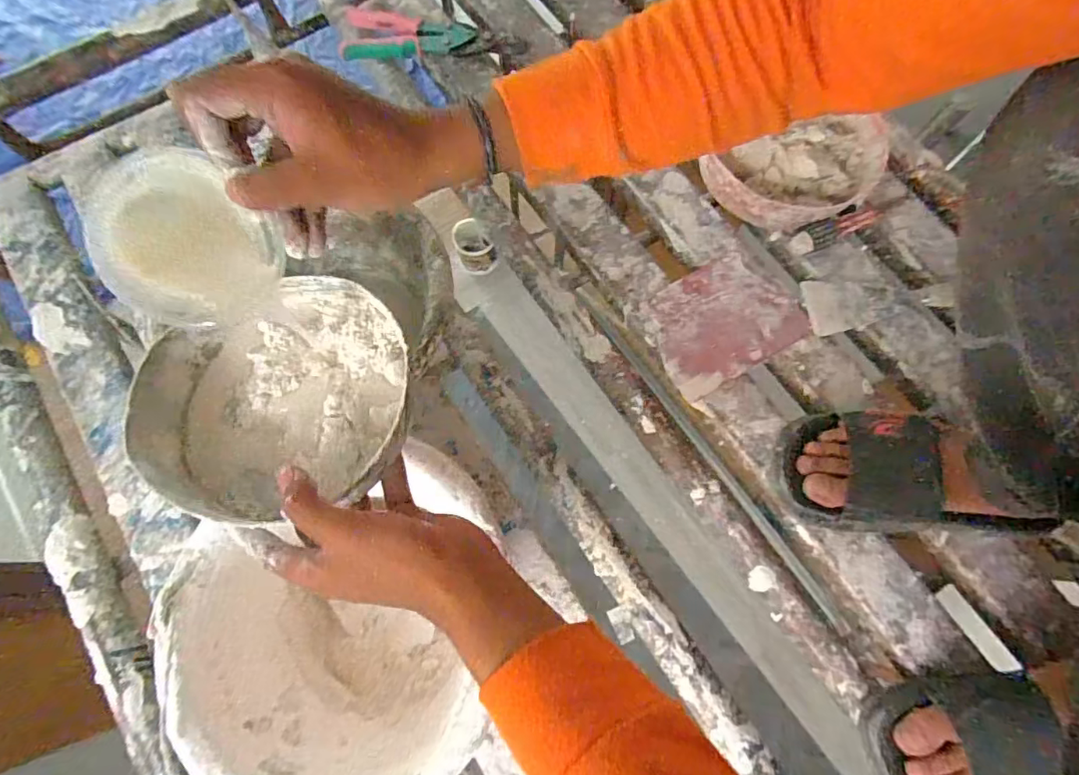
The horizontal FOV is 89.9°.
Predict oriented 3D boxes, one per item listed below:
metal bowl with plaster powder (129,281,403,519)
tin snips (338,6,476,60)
[{"bbox_3d":[-0.176,0.003,0.362,0.169,0.051,0.162,-3,73,0],"label":"metal bowl with plaster powder"},{"bbox_3d":[-0.174,-0.475,0.723,0.171,0.021,0.090,-1,73,1],"label":"tin snips"}]

